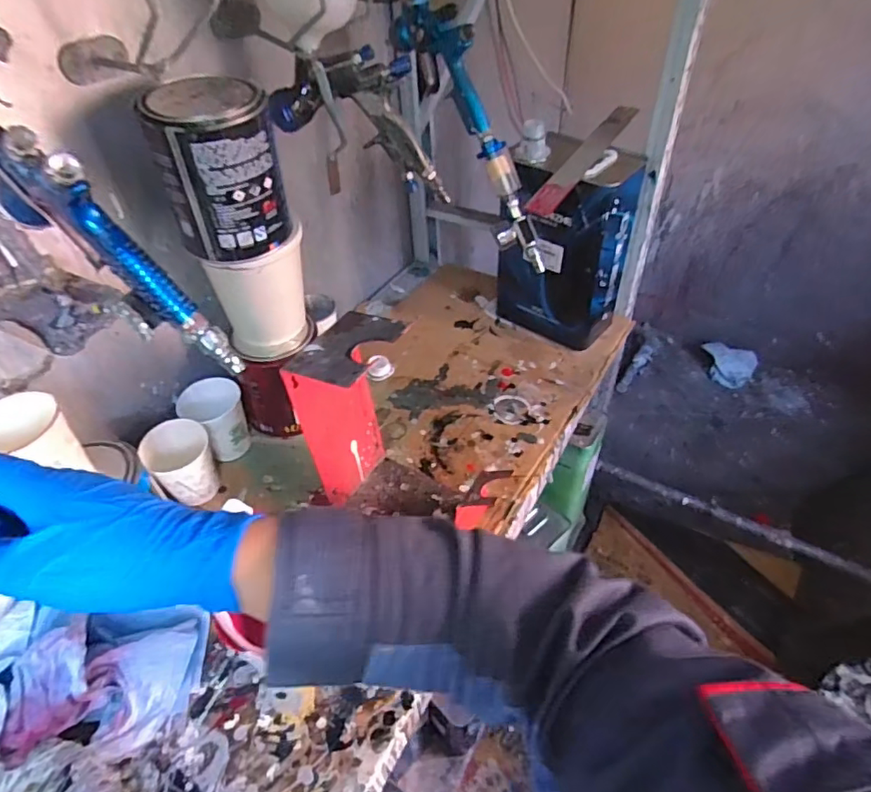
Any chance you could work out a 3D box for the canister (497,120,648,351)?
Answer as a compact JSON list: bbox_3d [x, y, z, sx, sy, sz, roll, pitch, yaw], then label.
[{"bbox_3d":[0.184,-0.220,0.796,0.166,0.257,0.119,23,51,23],"label":"canister"}]

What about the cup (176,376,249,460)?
[{"bbox_3d":[-0.262,0.027,0.676,0.067,0.080,0.065,-1,46,1],"label":"cup"}]

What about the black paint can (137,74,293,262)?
[{"bbox_3d":[-0.191,-0.204,0.514,0.102,0.136,0.090,-15,47,-11],"label":"black paint can"}]

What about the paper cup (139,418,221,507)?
[{"bbox_3d":[-0.281,0.077,0.630,0.069,0.081,0.060,-33,53,-26],"label":"paper cup"}]

